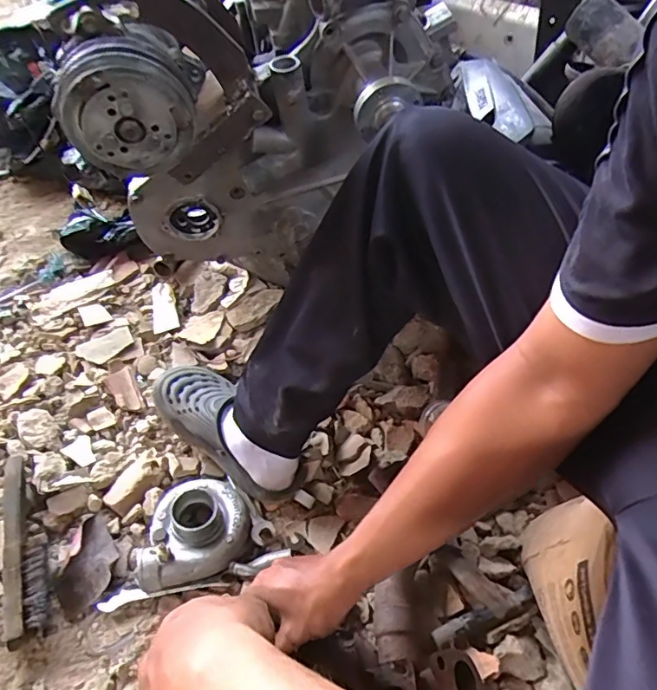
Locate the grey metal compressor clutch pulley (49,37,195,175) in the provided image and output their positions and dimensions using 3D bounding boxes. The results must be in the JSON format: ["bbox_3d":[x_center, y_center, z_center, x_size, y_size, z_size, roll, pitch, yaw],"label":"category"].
[{"bbox_3d":[-0.199,-0.233,0.513,0.126,0.126,0.053,-11,58,-15],"label":"grey metal compressor clutch pulley"}]

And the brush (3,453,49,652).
[{"bbox_3d":[-0.378,0.241,0.634,0.045,0.047,0.236,-14,49,-18],"label":"brush"}]

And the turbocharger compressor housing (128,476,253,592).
[{"bbox_3d":[-0.183,0.239,0.665,0.154,0.063,0.134,-13,47,-13],"label":"turbocharger compressor housing"}]

